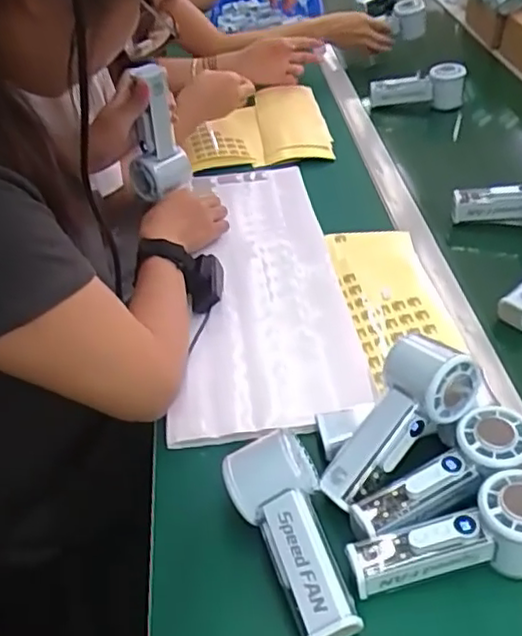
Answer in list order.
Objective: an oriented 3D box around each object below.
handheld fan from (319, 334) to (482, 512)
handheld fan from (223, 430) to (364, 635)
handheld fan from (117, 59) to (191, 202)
[{"bbox_3d":[0.105,0.085,0.534,0.147,0.061,0.066,-49,53,-4],"label":"handheld fan"},{"bbox_3d":[0.019,0.158,0.481,0.067,0.060,0.143,-10,40,-9],"label":"handheld fan"},{"bbox_3d":[-0.124,-0.218,0.788,0.071,0.153,0.060,-5,39,-3],"label":"handheld fan"}]

